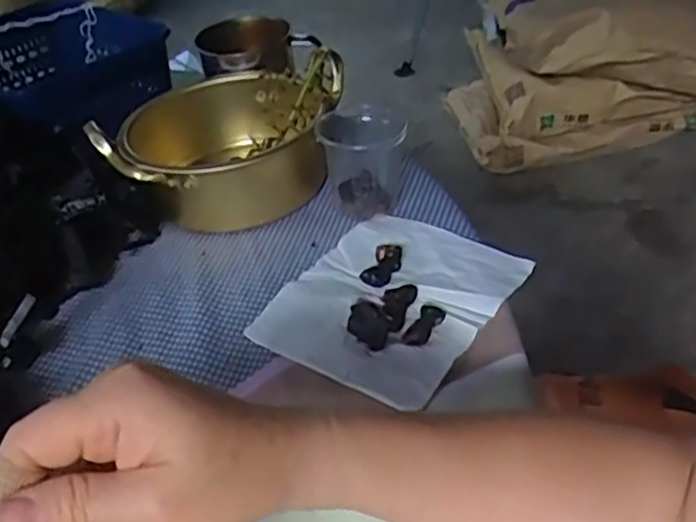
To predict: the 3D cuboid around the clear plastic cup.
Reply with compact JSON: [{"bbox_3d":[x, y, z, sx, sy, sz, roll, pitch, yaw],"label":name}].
[{"bbox_3d":[0.013,-0.081,0.568,0.066,0.071,0.069,-5,39,2],"label":"clear plastic cup"}]

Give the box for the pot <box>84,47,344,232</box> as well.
[{"bbox_3d":[-0.097,-0.102,0.605,0.171,0.095,0.166,-4,39,3],"label":"pot"}]

